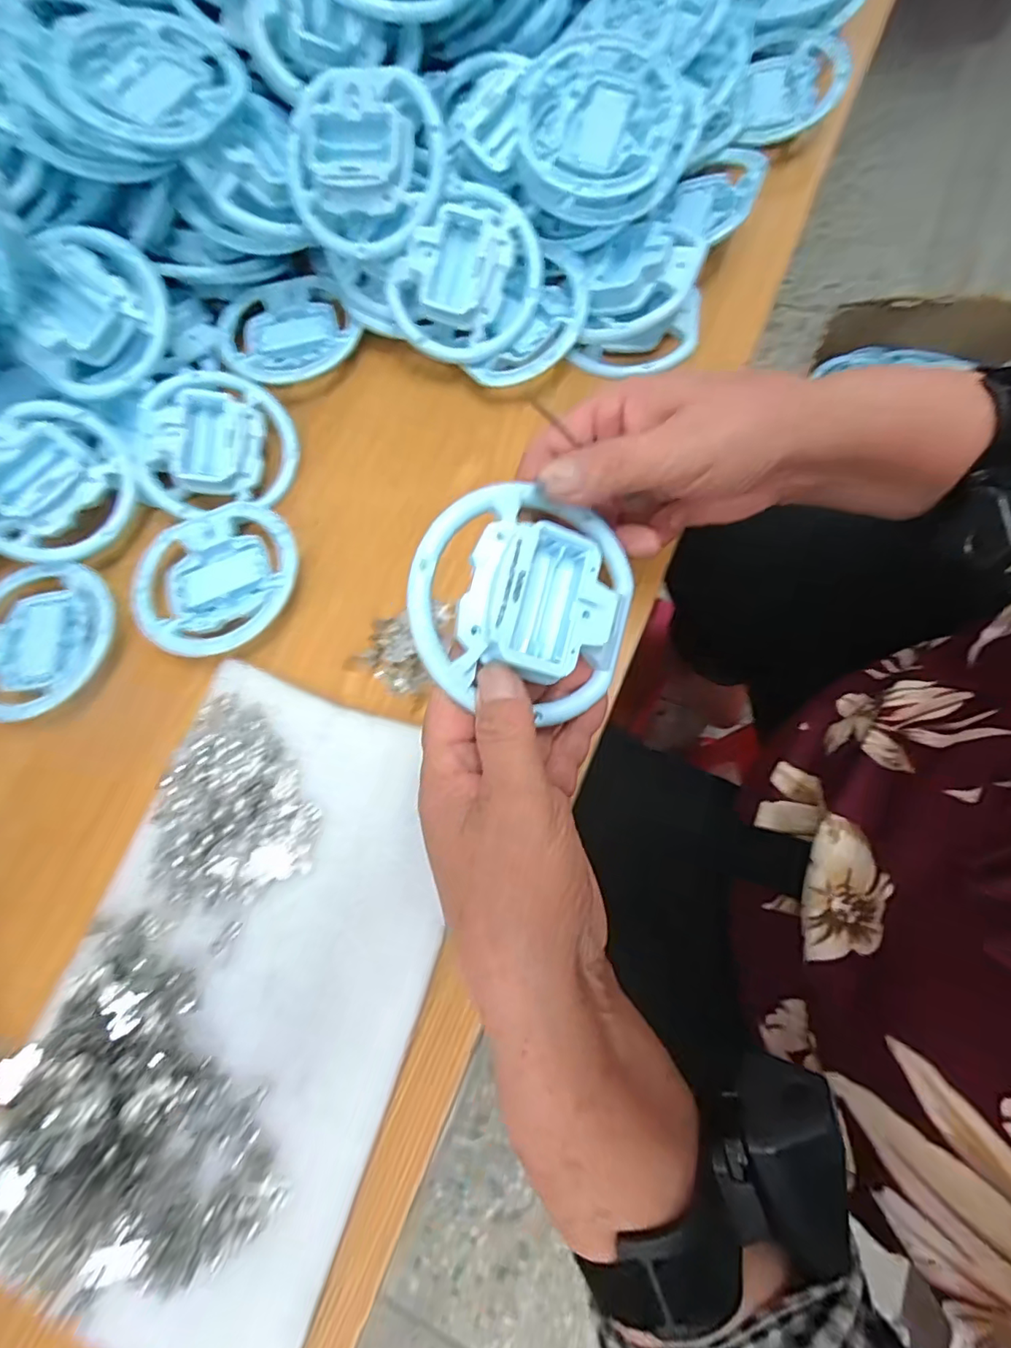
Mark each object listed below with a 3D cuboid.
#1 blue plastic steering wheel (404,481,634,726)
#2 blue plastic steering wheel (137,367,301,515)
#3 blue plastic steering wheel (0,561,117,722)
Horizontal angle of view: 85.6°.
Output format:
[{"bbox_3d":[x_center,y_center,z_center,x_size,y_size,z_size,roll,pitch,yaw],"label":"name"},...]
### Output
[{"bbox_3d":[0.009,-0.033,0.232,0.093,0.030,0.093,0,88,-7],"label":"blue plastic steering wheel"},{"bbox_3d":[-0.192,-0.155,0.358,0.094,0.028,0.091,-1,72,2],"label":"blue plastic steering wheel"},{"bbox_3d":[-0.301,-0.020,0.350,0.094,0.021,0.100,-2,73,6],"label":"blue plastic steering wheel"}]

